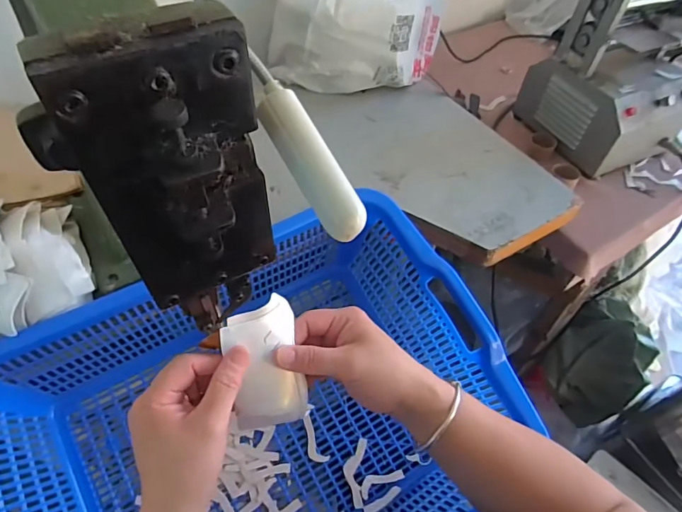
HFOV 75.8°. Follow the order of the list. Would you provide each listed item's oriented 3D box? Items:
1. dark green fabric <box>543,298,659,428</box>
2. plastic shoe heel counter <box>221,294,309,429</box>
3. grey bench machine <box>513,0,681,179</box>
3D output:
[{"bbox_3d":[0.563,0.259,0.991,0.149,0.307,0.189,-21,56,-17],"label":"dark green fabric"},{"bbox_3d":[-0.056,0.085,0.335,0.058,0.097,0.014,-12,10,-30],"label":"plastic shoe heel counter"},{"bbox_3d":[0.456,-0.304,0.681,0.211,0.278,0.195,-9,54,-9],"label":"grey bench machine"}]

